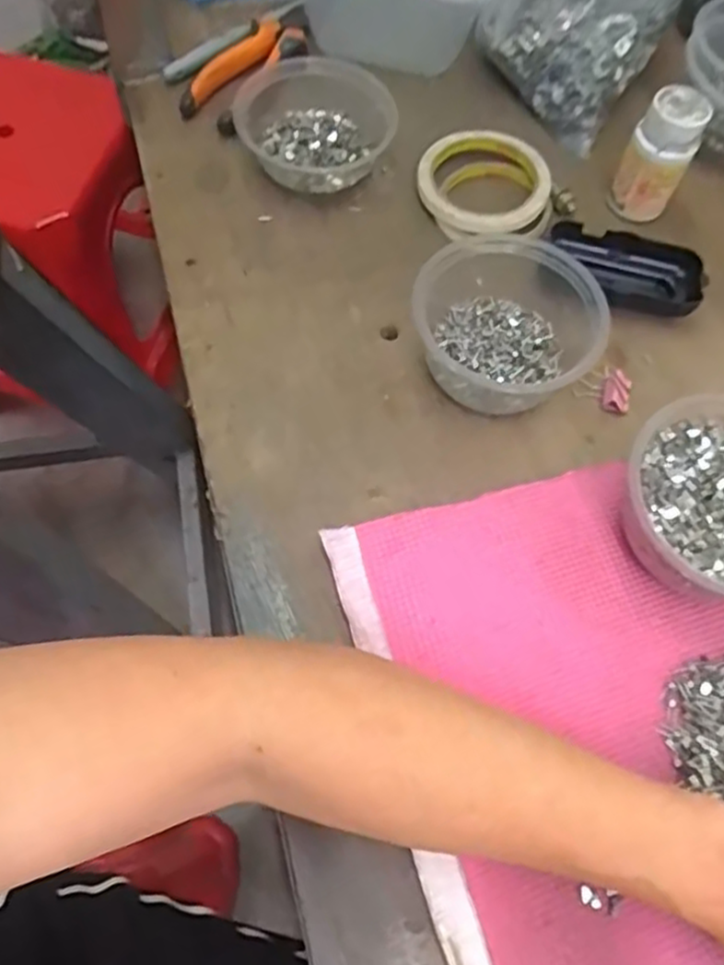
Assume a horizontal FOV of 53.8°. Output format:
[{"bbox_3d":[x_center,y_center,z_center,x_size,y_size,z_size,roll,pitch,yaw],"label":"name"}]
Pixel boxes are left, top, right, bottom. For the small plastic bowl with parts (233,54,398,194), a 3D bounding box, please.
[{"bbox_3d":[-0.034,-0.266,0.533,0.114,0.039,0.108,2,65,-3],"label":"small plastic bowl with parts"}]

